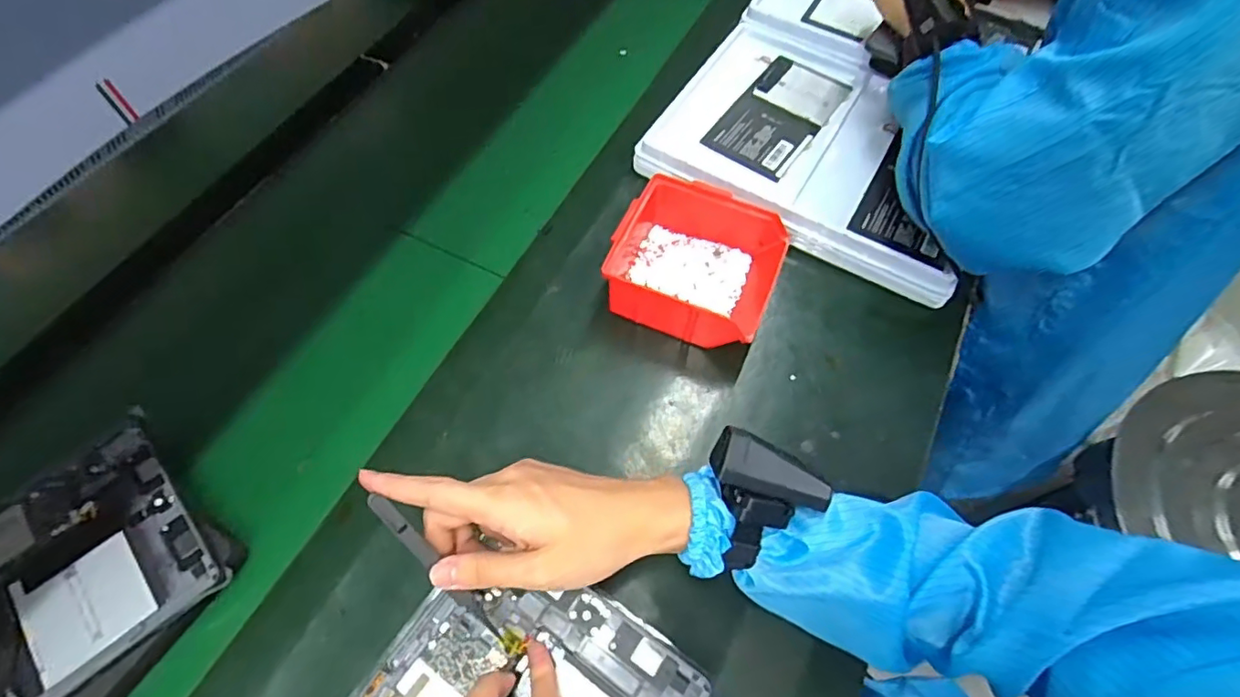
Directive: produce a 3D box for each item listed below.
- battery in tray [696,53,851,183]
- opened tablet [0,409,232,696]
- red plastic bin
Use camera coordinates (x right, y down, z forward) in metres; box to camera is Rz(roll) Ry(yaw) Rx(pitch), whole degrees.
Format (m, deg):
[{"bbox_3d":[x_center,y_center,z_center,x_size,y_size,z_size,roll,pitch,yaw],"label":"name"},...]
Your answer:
[{"bbox_3d":[0.174,-0.258,0.617,0.092,0.004,0.189,30,64,16],"label":"battery in tray"},{"bbox_3d":[-0.418,0.179,0.385,0.249,0.018,0.161,-39,67,-20],"label":"opened tablet"},{"bbox_3d":[0.066,-0.078,0.500,0.140,0.059,0.130,21,62,12],"label":"red plastic bin"}]

